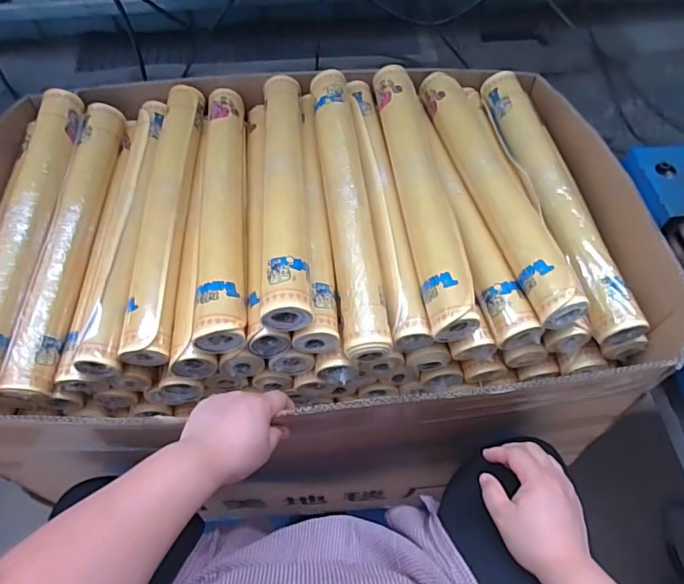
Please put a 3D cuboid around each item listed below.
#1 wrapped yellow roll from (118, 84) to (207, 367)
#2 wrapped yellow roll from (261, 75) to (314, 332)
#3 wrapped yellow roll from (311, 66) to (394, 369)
[{"bbox_3d":[-0.272,-0.132,0.746,0.067,0.064,0.497,-2,58,0],"label":"wrapped yellow roll"},{"bbox_3d":[-0.088,-0.174,0.727,0.064,0.063,0.507,-5,58,-2],"label":"wrapped yellow roll"},{"bbox_3d":[0.007,-0.145,0.730,0.065,0.076,0.500,-6,58,-3],"label":"wrapped yellow roll"}]

